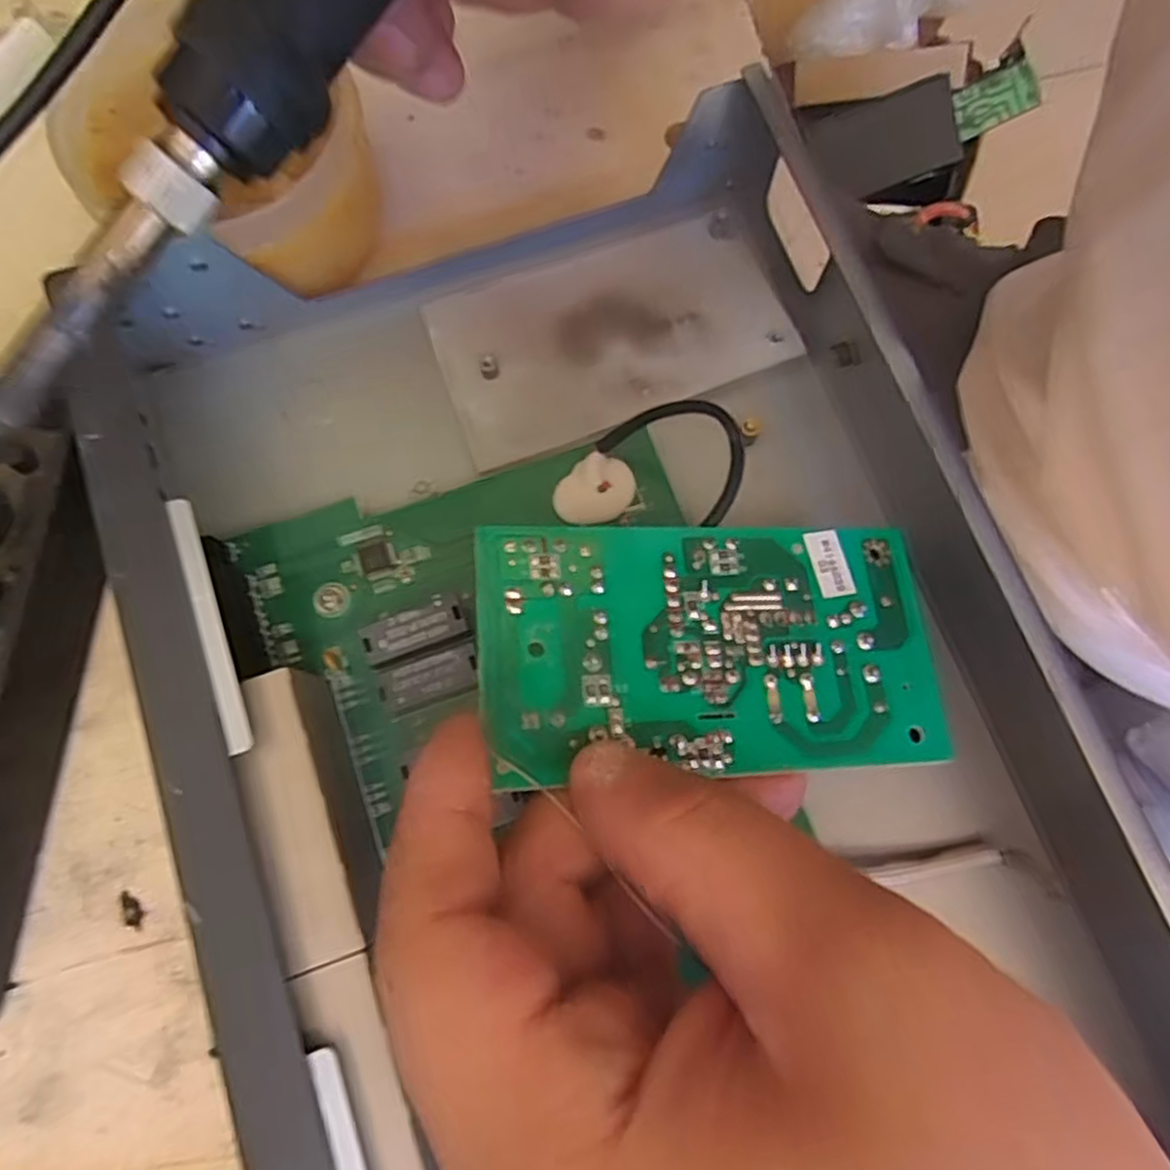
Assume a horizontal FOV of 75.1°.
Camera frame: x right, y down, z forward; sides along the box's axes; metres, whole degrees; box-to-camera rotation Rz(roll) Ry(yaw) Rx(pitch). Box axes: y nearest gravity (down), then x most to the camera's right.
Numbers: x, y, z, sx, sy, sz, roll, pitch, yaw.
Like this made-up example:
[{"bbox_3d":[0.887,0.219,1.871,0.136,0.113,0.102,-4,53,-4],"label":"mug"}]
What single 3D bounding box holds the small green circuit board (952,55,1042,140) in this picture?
[{"bbox_3d":[0.451,-0.534,0.834,0.080,0.009,0.052,-15,111,25],"label":"small green circuit board"}]

